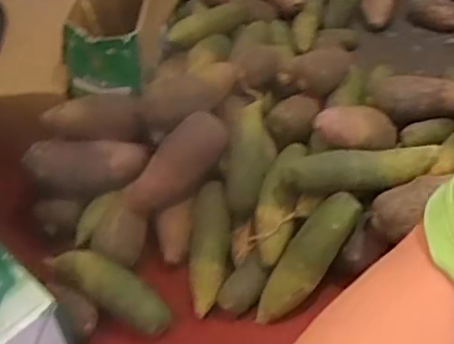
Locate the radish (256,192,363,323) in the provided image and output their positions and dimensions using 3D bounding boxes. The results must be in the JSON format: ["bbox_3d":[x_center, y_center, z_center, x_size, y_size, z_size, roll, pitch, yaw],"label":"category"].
[{"bbox_3d":[0.107,0.118,0.778,0.053,0.045,0.205,39,98,37],"label":"radish"}]

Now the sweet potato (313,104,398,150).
[{"bbox_3d":[0.194,-0.060,0.834,0.154,0.048,0.051,4,38,-26],"label":"sweet potato"}]

